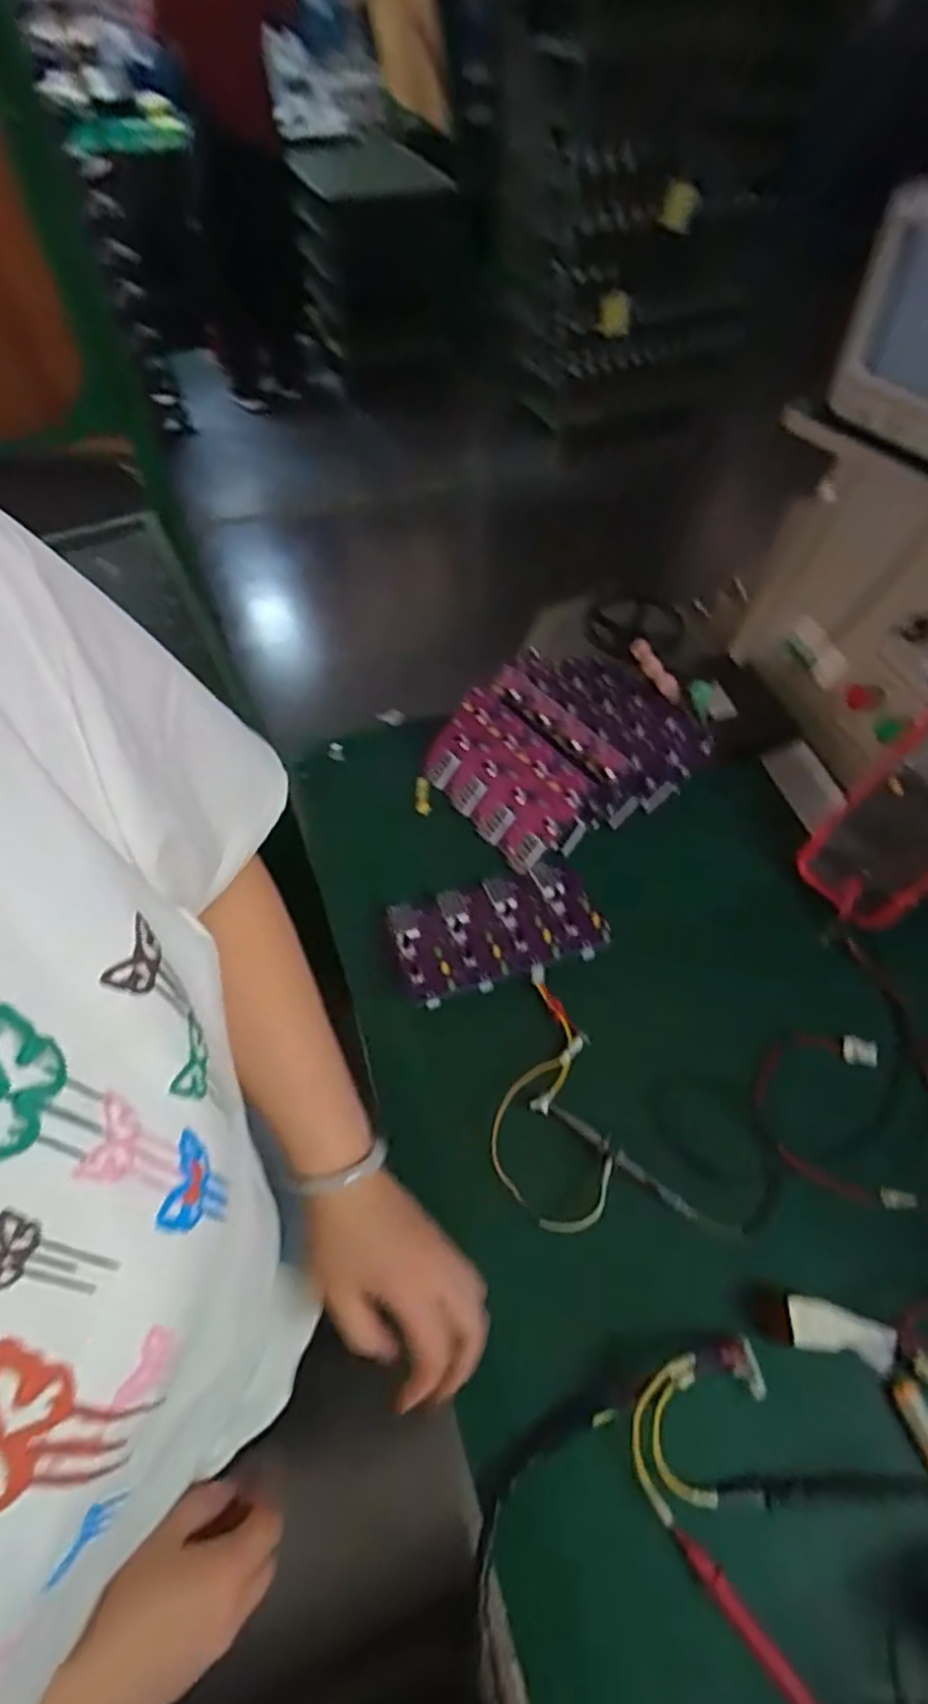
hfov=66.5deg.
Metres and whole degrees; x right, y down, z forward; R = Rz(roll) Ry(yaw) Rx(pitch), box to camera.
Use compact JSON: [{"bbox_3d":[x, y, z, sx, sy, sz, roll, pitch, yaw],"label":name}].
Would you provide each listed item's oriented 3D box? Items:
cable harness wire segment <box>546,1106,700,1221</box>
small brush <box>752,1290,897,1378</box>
[{"bbox_3d":[0.122,0.239,0.552,0.128,0.016,0.012,33,66,20],"label":"cable harness wire segment"},{"bbox_3d":[0.240,0.315,0.467,0.091,0.019,0.031,10,60,9],"label":"small brush"}]

